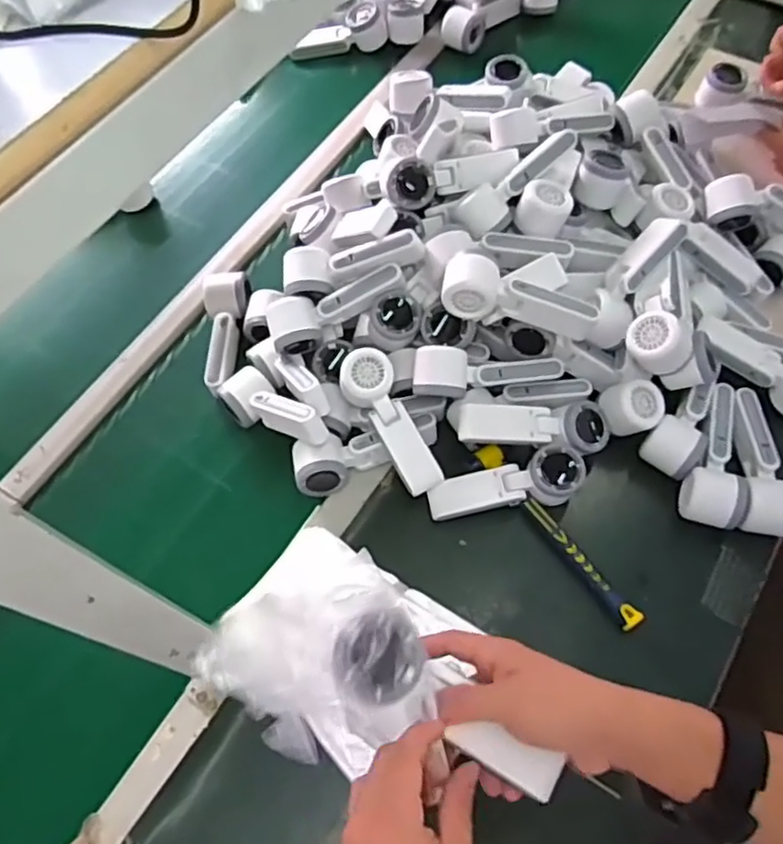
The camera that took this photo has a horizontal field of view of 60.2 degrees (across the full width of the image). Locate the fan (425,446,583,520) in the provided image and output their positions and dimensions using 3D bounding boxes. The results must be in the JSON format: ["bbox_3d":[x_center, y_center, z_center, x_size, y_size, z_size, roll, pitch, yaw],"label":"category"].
[{"bbox_3d":[0.126,0.075,0.731,0.168,0.046,0.058,-15,63,-4],"label":"fan"}]

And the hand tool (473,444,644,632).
[{"bbox_3d":[0.176,0.120,0.728,0.026,0.025,0.240,-33,66,-13],"label":"hand tool"}]

